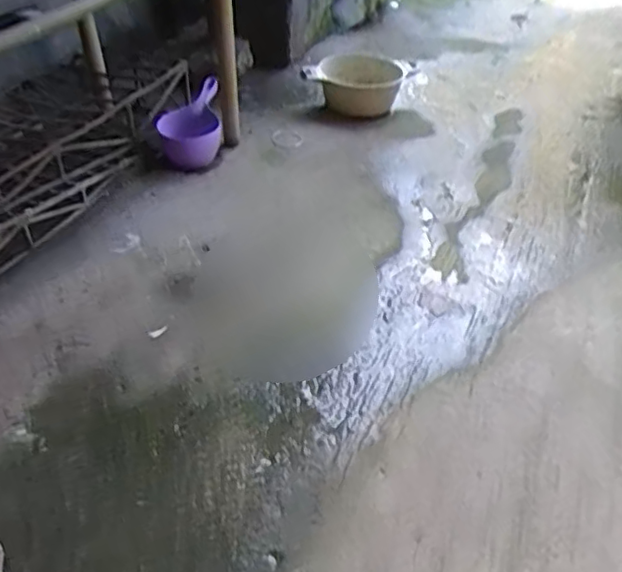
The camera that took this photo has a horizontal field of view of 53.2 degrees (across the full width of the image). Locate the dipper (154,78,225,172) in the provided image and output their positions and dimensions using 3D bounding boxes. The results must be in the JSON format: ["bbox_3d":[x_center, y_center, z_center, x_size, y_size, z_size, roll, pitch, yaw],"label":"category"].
[{"bbox_3d":[-0.315,-0.414,1.621,0.165,0.139,0.260,-6,40,-9],"label":"dipper"}]

